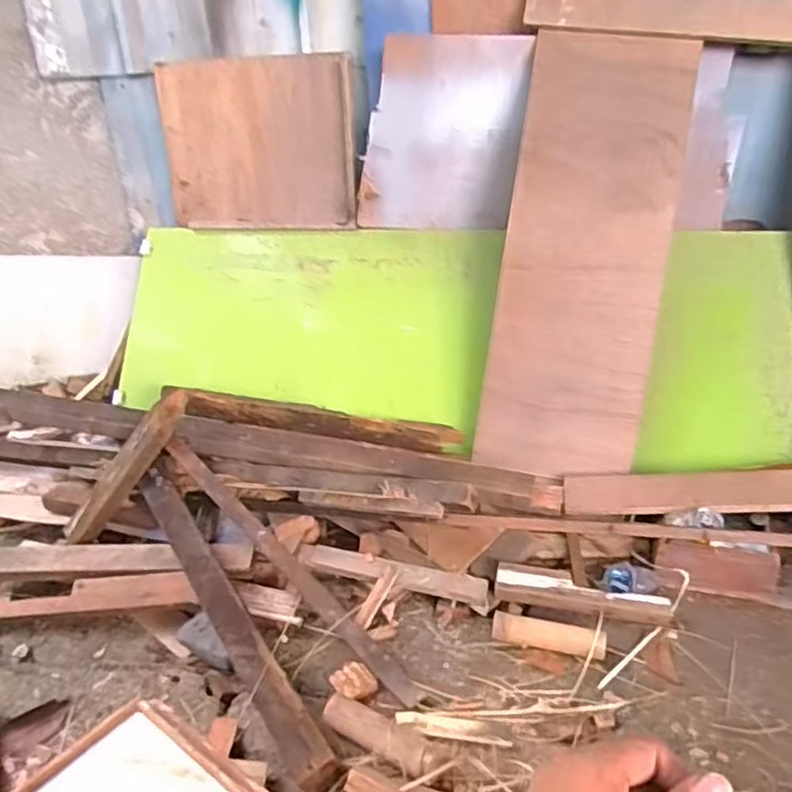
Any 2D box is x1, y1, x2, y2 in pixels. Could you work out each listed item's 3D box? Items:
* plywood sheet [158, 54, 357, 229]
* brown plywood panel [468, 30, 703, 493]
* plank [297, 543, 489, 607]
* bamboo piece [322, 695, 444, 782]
[{"bbox_3d":[-0.352,-0.648,1.710,0.527,0.406,0.031,4,18,13],"label":"plywood sheet"},{"bbox_3d":[0.398,-0.289,1.399,0.327,0.912,0.023,9,3,13],"label":"brown plywood panel"},{"bbox_3d":[-0.014,0.334,1.275,0.385,0.027,0.060,8,29,20],"label":"plank"},{"bbox_3d":[-0.025,0.503,0.971,0.194,0.045,0.051,16,35,29],"label":"bamboo piece"}]

